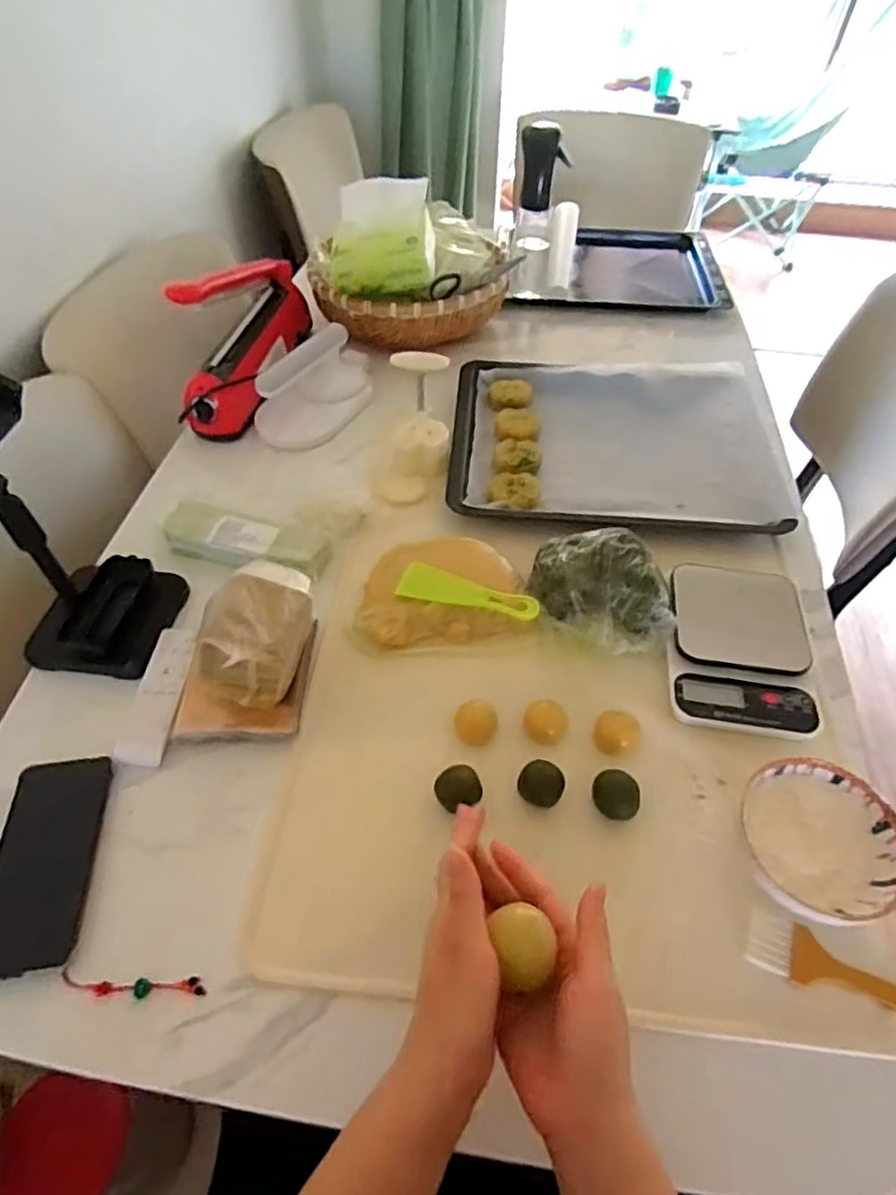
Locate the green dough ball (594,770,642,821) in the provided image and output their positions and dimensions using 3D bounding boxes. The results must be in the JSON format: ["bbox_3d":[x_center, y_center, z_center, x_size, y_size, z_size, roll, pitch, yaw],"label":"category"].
[{"bbox_3d":[0.137,0.162,0.521,0.037,0.025,0.034,0,51,0],"label":"green dough ball"}]

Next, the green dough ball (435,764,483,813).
[{"bbox_3d":[0.009,0.156,0.524,0.035,0.026,0.030,-17,53,-14],"label":"green dough ball"}]

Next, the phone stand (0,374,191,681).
[{"bbox_3d":[-0.332,-0.052,0.538,0.112,0.224,0.122,5,51,4],"label":"phone stand"}]

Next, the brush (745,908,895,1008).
[{"bbox_3d":[0.286,0.264,0.447,0.136,0.019,0.043,21,54,16],"label":"brush"}]

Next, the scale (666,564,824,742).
[{"bbox_3d":[0.278,0.043,0.601,0.130,0.028,0.170,9,51,7],"label":"scale"}]

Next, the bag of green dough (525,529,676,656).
[{"bbox_3d":[0.149,-0.012,0.632,0.125,0.067,0.130,-8,51,-7],"label":"bag of green dough"}]

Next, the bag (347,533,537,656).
[{"bbox_3d":[-0.009,-0.007,0.662,0.177,0.030,0.131,-7,51,-6],"label":"bag"}]

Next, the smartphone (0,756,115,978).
[{"bbox_3d":[-0.312,0.202,0.495,0.073,0.009,0.155,-4,51,-4],"label":"smartphone"}]

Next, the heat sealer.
[{"bbox_3d":[-0.260,-0.365,0.849,0.073,0.167,0.292,13,52,10],"label":"heat sealer"}]

